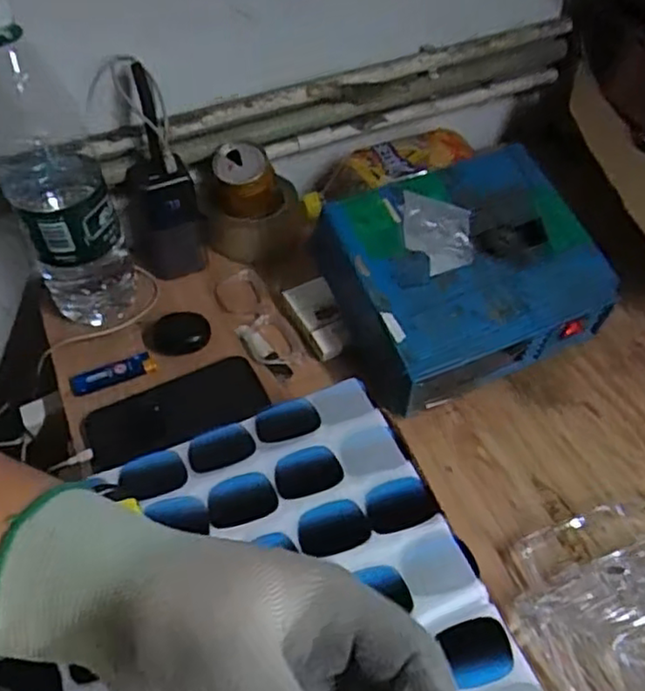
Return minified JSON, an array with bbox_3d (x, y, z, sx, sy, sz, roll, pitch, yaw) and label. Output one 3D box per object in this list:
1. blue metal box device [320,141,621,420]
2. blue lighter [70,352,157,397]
[{"bbox_3d":[0.136,-0.066,0.661,0.236,0.122,0.185,-21,53,-13],"label":"blue metal box device"},{"bbox_3d":[-0.210,0.026,0.674,0.083,0.011,0.024,-18,52,-11],"label":"blue lighter"}]

